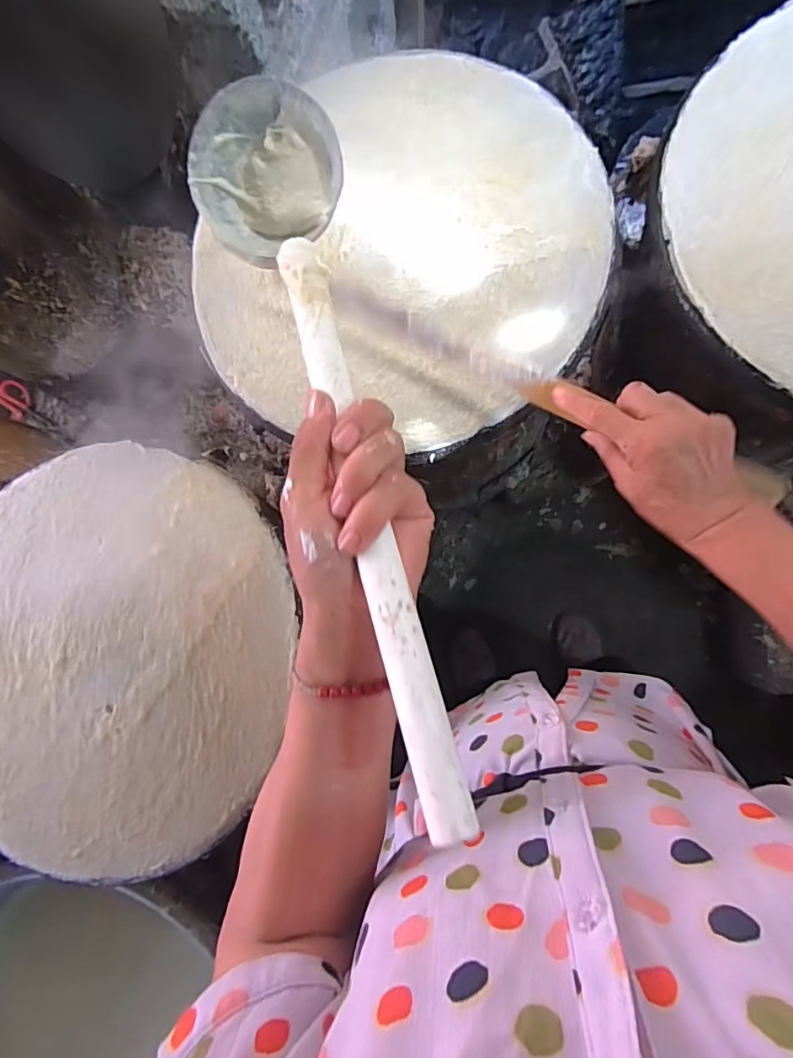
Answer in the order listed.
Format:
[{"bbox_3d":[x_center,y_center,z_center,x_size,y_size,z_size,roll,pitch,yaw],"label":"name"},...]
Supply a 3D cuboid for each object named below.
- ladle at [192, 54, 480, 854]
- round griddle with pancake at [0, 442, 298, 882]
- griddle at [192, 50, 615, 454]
[{"bbox_3d":[-0.028,-0.061,0.260,0.081,0.044,0.391,-19,73,7],"label":"ladle"},{"bbox_3d":[-0.271,0.109,0.487,0.358,0.030,0.362,-1,86,9],"label":"round griddle with pancake"},{"bbox_3d":[0.006,-0.243,0.465,0.332,0.051,0.361,-1,86,9],"label":"griddle"}]

